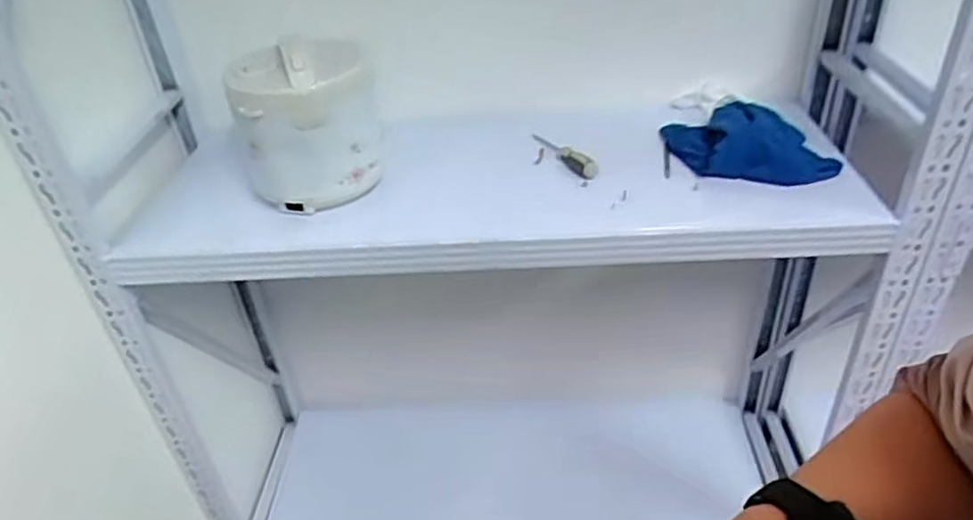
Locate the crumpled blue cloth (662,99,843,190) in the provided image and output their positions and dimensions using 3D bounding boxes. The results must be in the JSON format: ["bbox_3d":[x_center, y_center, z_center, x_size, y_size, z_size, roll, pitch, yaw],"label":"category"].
[{"bbox_3d":[0.391,-0.189,1.030,0.236,0.060,0.183,4,37,13],"label":"crumpled blue cloth"}]

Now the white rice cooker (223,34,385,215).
[{"bbox_3d":[-0.264,-0.206,1.019,0.201,0.214,0.184,-21,39,-21],"label":"white rice cooker"}]

